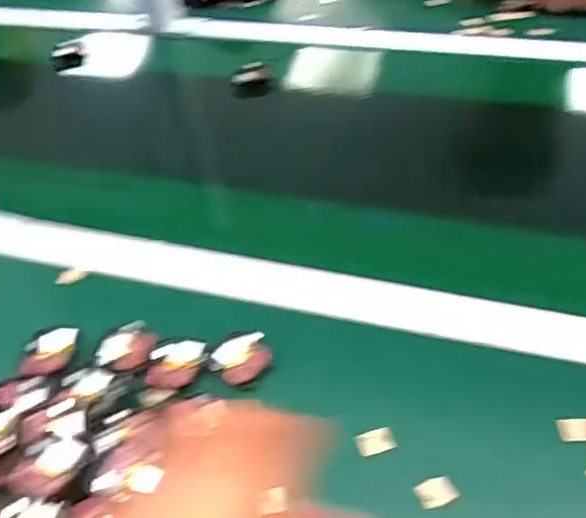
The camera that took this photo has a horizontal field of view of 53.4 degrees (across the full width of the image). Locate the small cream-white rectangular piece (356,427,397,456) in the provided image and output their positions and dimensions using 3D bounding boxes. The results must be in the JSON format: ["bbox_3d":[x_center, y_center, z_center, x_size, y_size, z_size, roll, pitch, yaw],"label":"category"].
[{"bbox_3d":[0.056,0.123,0.392,0.026,0.010,0.016,-17,48,-9],"label":"small cream-white rectangular piece"}]

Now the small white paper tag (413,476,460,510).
[{"bbox_3d":[0.090,0.146,0.365,0.025,0.009,0.017,-22,49,-14],"label":"small white paper tag"}]

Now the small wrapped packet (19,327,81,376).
[{"bbox_3d":[-0.191,0.070,0.457,0.041,0.009,0.046,-9,47,-2],"label":"small wrapped packet"}]

